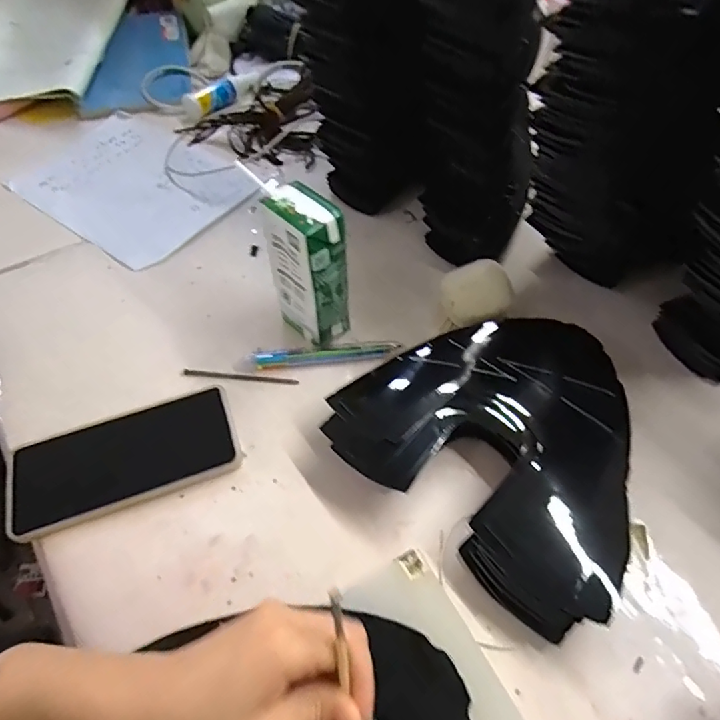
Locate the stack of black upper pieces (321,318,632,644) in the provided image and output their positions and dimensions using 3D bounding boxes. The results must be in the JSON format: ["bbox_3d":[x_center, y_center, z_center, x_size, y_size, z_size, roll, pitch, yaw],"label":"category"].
[{"bbox_3d":[0.104,0.054,0.375,0.215,0.052,0.186,36,63,23],"label":"stack of black upper pieces"}]

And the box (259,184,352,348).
[{"bbox_3d":[-0.041,-0.072,0.419,0.044,0.133,0.059,-39,63,-23],"label":"box"}]

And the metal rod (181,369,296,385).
[{"bbox_3d":[-0.101,0.014,0.437,0.097,0.007,0.007,5,54,4],"label":"metal rod"}]

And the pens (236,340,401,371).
[{"bbox_3d":[-0.035,-0.004,0.443,0.137,0.016,0.018,-5,55,-3],"label":"pens"}]

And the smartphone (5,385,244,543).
[{"bbox_3d":[-0.176,0.073,0.388,0.162,0.011,0.075,-20,57,-13],"label":"smartphone"}]

